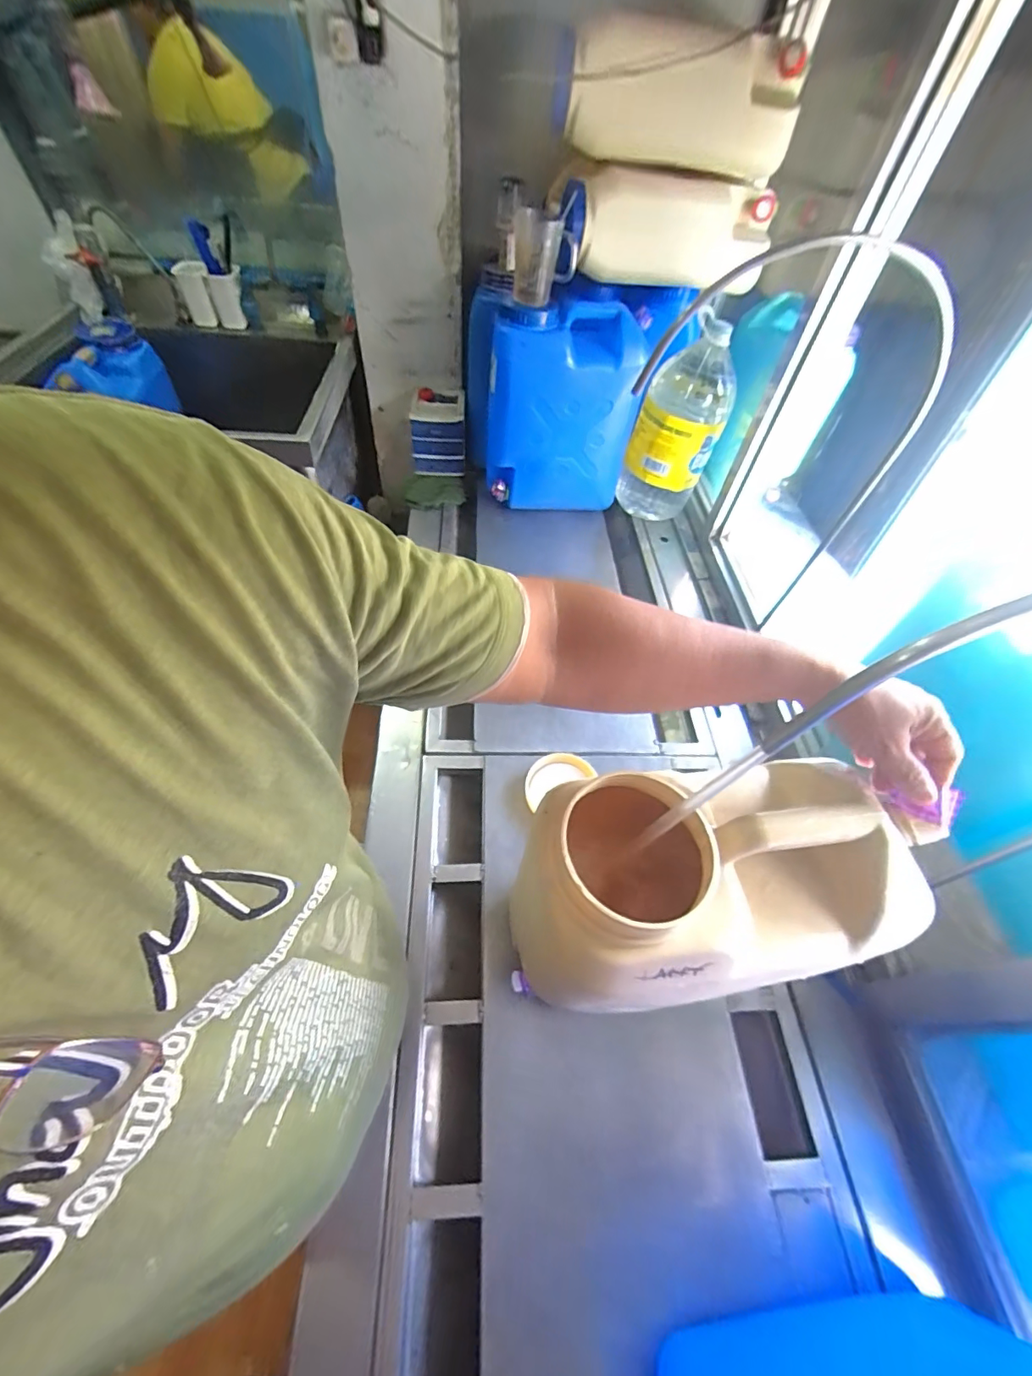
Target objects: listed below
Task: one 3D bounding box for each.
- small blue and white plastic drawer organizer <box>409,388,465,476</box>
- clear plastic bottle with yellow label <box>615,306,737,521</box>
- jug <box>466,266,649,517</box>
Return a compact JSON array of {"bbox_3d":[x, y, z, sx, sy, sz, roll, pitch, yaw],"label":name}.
[{"bbox_3d":[-0.204,-0.659,1.295,0.139,0.164,0.135,-4,55,-8],"label":"small blue and white plastic drawer organizer"},{"bbox_3d":[0.386,-0.609,1.182,0.191,0.425,0.173,22,55,11],"label":"clear plastic bottle with yellow label"},{"bbox_3d":[0.082,-0.650,1.132,0.375,0.402,0.198,2,54,-4],"label":"jug"}]

